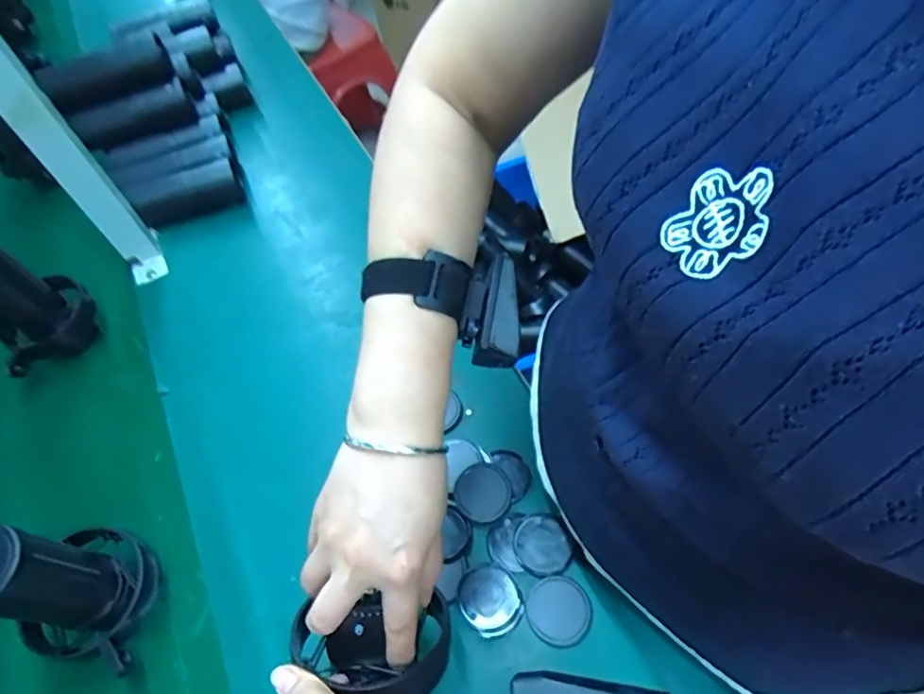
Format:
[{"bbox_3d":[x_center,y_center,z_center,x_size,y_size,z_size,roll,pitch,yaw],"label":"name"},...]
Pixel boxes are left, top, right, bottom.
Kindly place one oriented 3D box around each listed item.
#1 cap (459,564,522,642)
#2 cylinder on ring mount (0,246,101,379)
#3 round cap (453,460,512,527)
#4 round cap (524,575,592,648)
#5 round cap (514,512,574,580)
[{"bbox_3d":[0.023,0.207,0.467,0.047,0.009,0.052,-35,60,-22],"label":"cap"},{"bbox_3d":[-0.472,-0.055,0.610,0.097,0.143,0.081,-36,60,-22],"label":"cylinder on ring mount"},{"bbox_3d":[0.019,0.130,0.510,0.050,0.011,0.049,-1,54,1],"label":"round cap"},{"bbox_3d":[0.079,0.213,0.460,0.049,0.011,0.049,-1,54,1],"label":"round cap"},{"bbox_3d":[0.068,0.168,0.485,0.047,0.007,0.051,-1,54,1],"label":"round cap"}]

